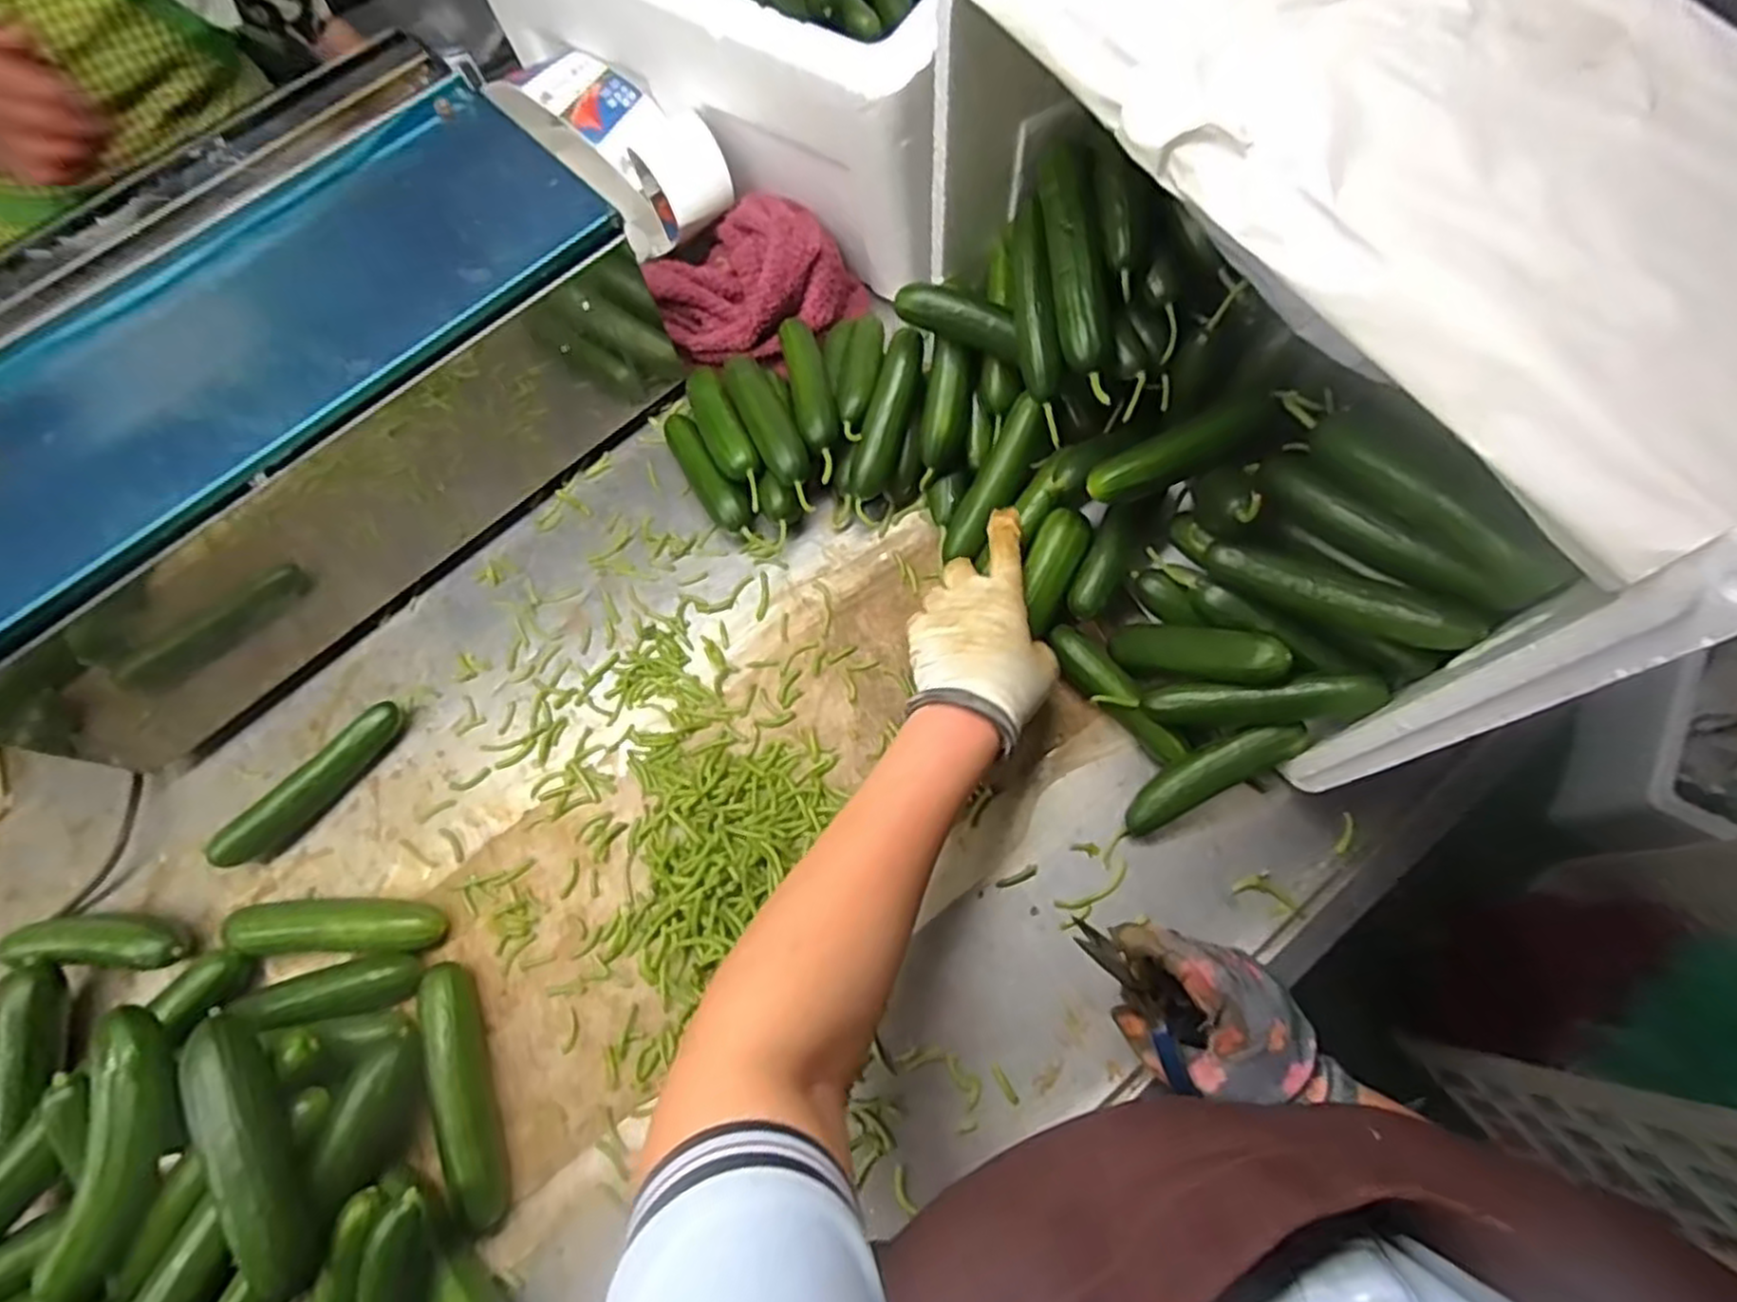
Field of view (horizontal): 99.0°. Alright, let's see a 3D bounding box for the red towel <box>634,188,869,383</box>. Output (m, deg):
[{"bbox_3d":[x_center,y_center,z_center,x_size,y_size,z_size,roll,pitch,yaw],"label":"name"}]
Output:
[{"bbox_3d":[-0.091,-0.300,0.603,0.164,0.073,0.125,-34,71,-9],"label":"red towel"}]

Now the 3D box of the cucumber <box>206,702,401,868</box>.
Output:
[{"bbox_3d":[-0.387,0.095,0.516,0.025,0.027,0.143,39,77,16],"label":"cucumber"}]

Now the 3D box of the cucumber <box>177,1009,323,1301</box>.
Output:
[{"bbox_3d":[-0.327,0.265,0.389,0.029,0.035,0.142,-26,80,-9],"label":"cucumber"}]

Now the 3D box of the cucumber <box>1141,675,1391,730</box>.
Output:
[{"bbox_3d":[0.232,0.031,0.442,0.125,0.028,0.022,-7,62,32],"label":"cucumber"}]

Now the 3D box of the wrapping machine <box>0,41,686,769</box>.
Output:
[{"bbox_3d":[-0.421,-0.171,0.540,0.489,0.192,0.254,-42,72,-11],"label":"wrapping machine"}]

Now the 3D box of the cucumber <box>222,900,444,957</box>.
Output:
[{"bbox_3d":[-0.343,0.177,0.476,0.132,0.032,0.032,-3,69,3],"label":"cucumber"}]

